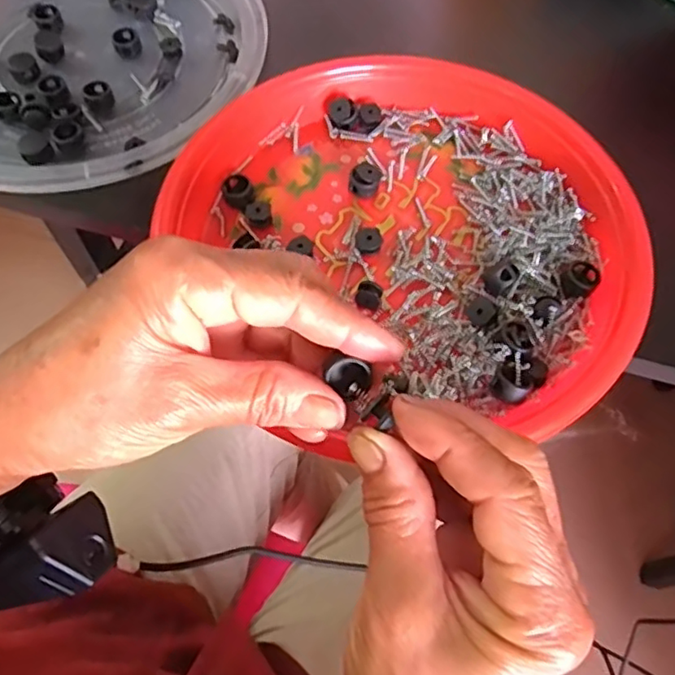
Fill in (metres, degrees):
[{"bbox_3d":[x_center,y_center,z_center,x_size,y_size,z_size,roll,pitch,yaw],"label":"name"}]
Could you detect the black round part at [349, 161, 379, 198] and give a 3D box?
[{"bbox_3d":[0.015,-0.087,0.334,0.016,0.013,0.016,0,63,-1],"label":"black round part"}]

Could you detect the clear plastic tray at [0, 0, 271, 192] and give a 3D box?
[{"bbox_3d":[-0.166,-0.190,0.382,0.231,0.024,0.239,-9,63,-6],"label":"clear plastic tray"}]

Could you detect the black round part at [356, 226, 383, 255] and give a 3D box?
[{"bbox_3d":[0.016,-0.050,0.315,0.013,0.012,0.011,-7,63,-5],"label":"black round part"}]

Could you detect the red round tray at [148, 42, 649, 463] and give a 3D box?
[{"bbox_3d":[0.039,-0.058,0.314,0.215,0.025,0.236,-41,70,-19],"label":"red round tray"}]

